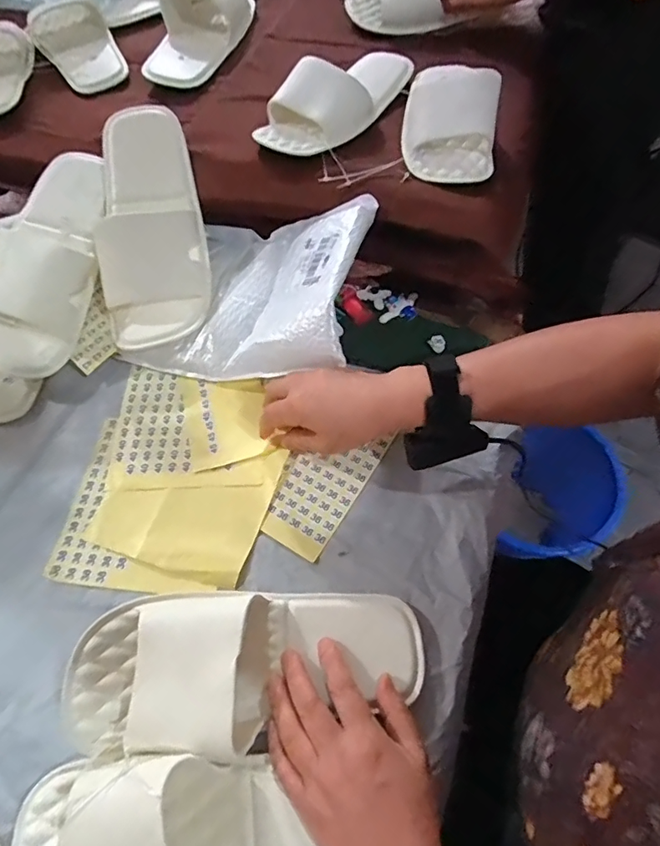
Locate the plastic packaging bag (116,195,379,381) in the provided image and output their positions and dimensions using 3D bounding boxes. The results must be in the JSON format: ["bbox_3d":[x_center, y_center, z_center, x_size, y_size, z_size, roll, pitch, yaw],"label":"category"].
[{"bbox_3d":[-0.081,-0.147,0.539,0.243,0.061,0.206,0,66,35],"label":"plastic packaging bag"}]

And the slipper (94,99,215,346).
[{"bbox_3d":[-0.198,-0.222,0.549,0.114,0.055,0.277,-5,87,0],"label":"slipper"}]

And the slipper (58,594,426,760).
[{"bbox_3d":[-0.061,0.180,0.384,0.267,0.053,0.108,-6,61,-10],"label":"slipper"}]

